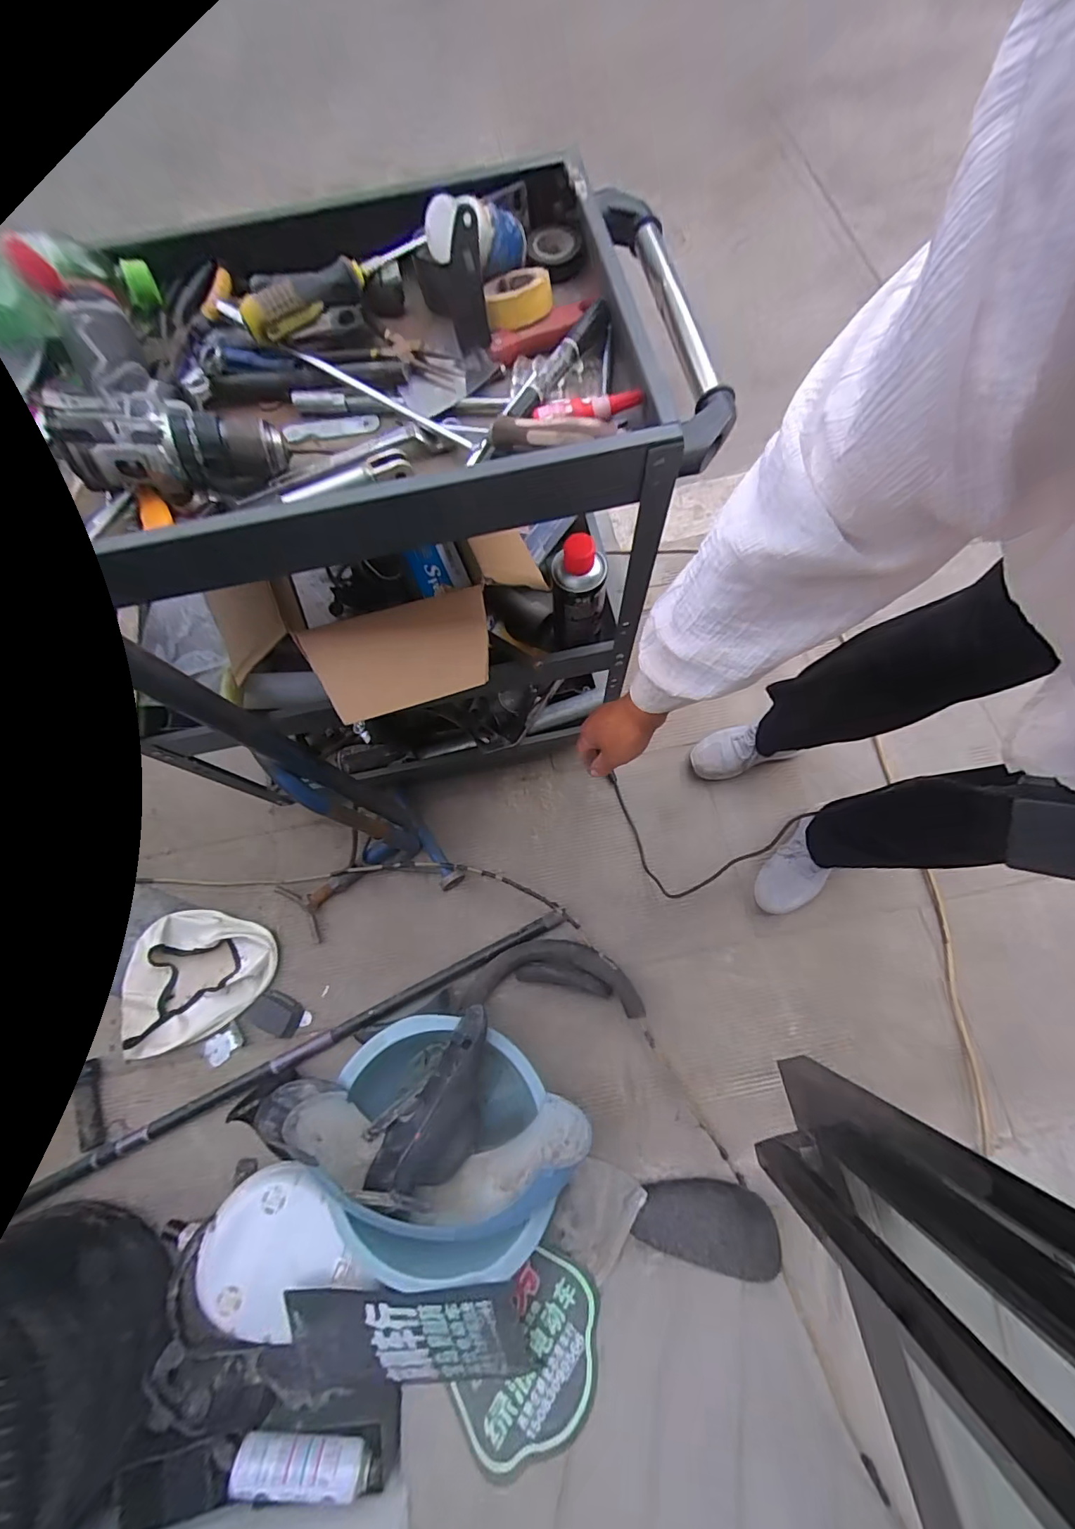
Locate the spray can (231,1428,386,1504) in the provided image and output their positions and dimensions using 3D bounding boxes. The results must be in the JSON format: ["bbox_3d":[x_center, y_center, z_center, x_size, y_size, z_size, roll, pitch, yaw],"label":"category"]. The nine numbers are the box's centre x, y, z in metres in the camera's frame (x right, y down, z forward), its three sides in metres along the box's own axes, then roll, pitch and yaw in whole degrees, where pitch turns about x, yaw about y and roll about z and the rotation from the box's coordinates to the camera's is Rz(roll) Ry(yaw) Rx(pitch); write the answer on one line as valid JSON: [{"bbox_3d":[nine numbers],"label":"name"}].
[{"bbox_3d":[-0.308,0.947,0.672,0.189,0.053,0.053,8,72,5],"label":"spray can"}]

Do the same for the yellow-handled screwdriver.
[{"bbox_3d":[-0.178,-0.428,0.440,0.031,0.034,0.169,42,76,15],"label":"yellow-handled screwdriver"}]

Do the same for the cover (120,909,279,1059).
[{"bbox_3d":[-0.658,0.414,0.955,0.262,0.053,0.251,-1,72,2],"label":"cover"}]

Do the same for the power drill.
[{"bbox_3d":[-0.323,-0.313,0.430,0.143,0.072,0.179,-29,73,-7],"label":"power drill"}]

